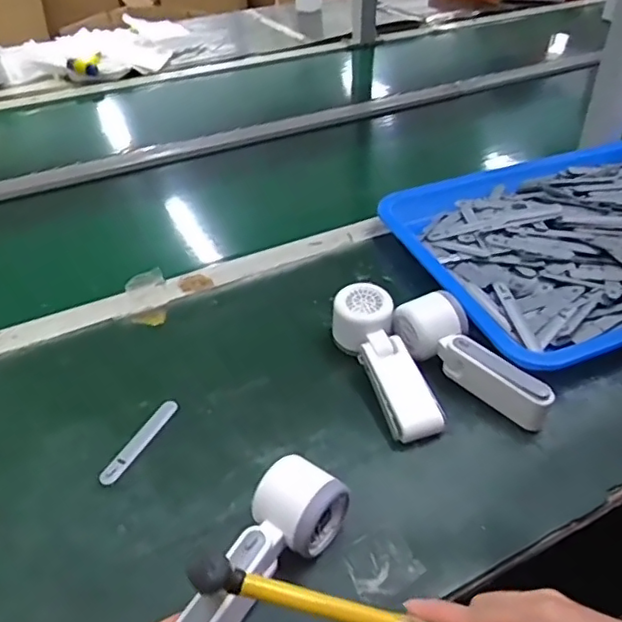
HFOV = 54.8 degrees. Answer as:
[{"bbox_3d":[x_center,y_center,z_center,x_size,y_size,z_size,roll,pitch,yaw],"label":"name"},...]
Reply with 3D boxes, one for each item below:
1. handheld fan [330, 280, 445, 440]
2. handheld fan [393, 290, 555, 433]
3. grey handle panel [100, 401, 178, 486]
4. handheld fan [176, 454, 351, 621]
[{"bbox_3d":[0.071,0.046,0.565,0.057,0.056,0.163,-16,45,-17],"label":"handheld fan"},{"bbox_3d":[0.153,0.040,0.559,0.052,0.051,0.162,-33,52,-31],"label":"handheld fan"},{"bbox_3d":[-0.150,0.114,0.527,0.016,0.006,0.093,21,46,20],"label":"grey handle panel"},{"bbox_3d":[-0.041,0.174,0.416,0.056,0.043,0.163,28,51,26],"label":"handheld fan"}]

